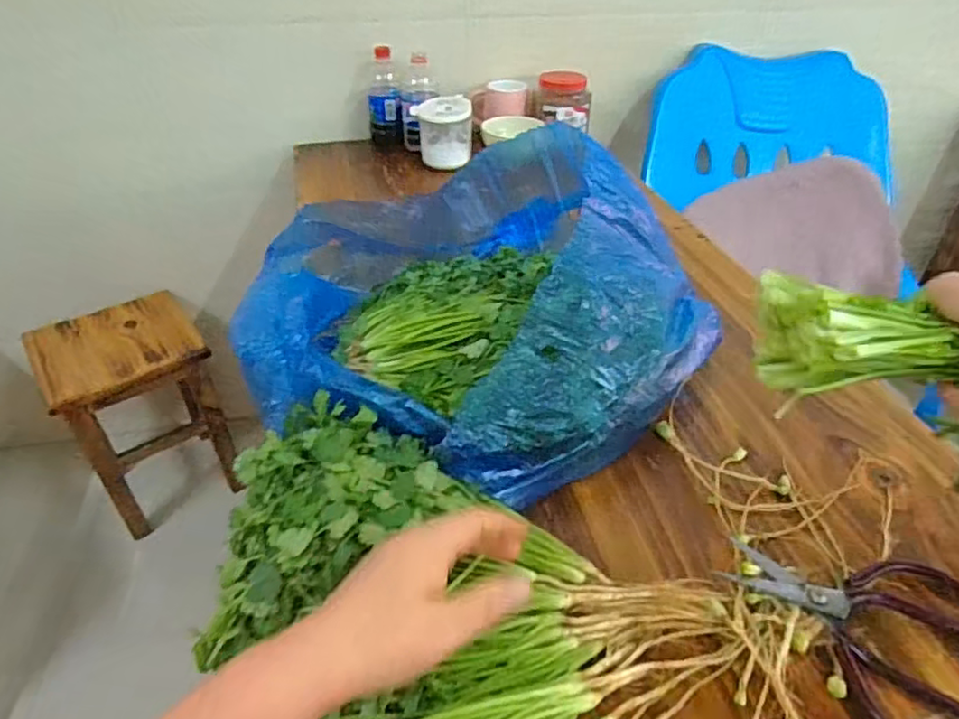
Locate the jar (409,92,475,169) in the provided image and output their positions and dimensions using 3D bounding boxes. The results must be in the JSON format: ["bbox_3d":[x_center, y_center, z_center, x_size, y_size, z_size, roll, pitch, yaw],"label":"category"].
[{"bbox_3d":[-0.065,-0.403,1.106,0.103,0.094,0.090,-1,38,-2],"label":"jar"}]

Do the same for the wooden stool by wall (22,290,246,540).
[{"bbox_3d":[-0.716,0.104,1.328,0.272,0.378,0.261,-26,46,-30],"label":"wooden stool by wall"}]

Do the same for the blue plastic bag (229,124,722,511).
[{"bbox_3d":[0.014,-0.083,0.642,0.428,0.155,0.426,12,40,14],"label":"blue plastic bag"}]

